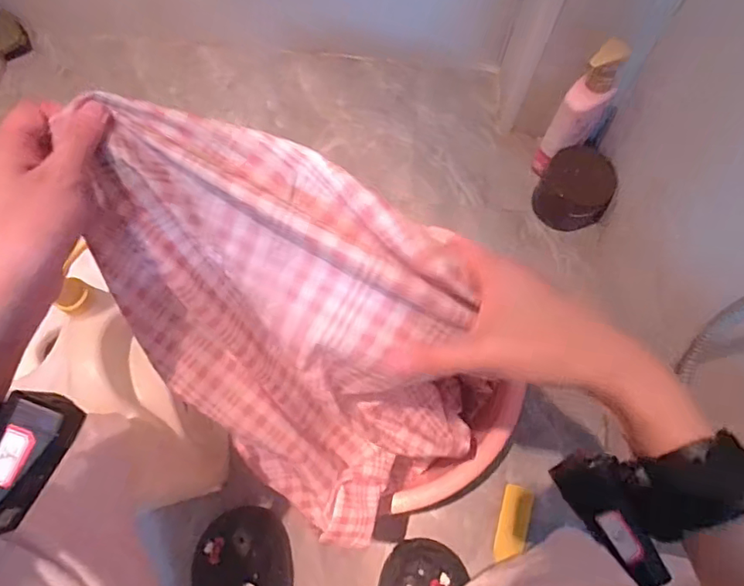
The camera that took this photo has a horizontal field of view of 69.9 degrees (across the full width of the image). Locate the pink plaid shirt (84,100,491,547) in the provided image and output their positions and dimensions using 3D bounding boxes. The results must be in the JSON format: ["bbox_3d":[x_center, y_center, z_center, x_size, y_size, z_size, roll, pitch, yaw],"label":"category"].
[{"bbox_3d":[-0.059,0.046,0.414,0.275,0.268,0.185,39,76,14],"label":"pink plaid shirt"}]

